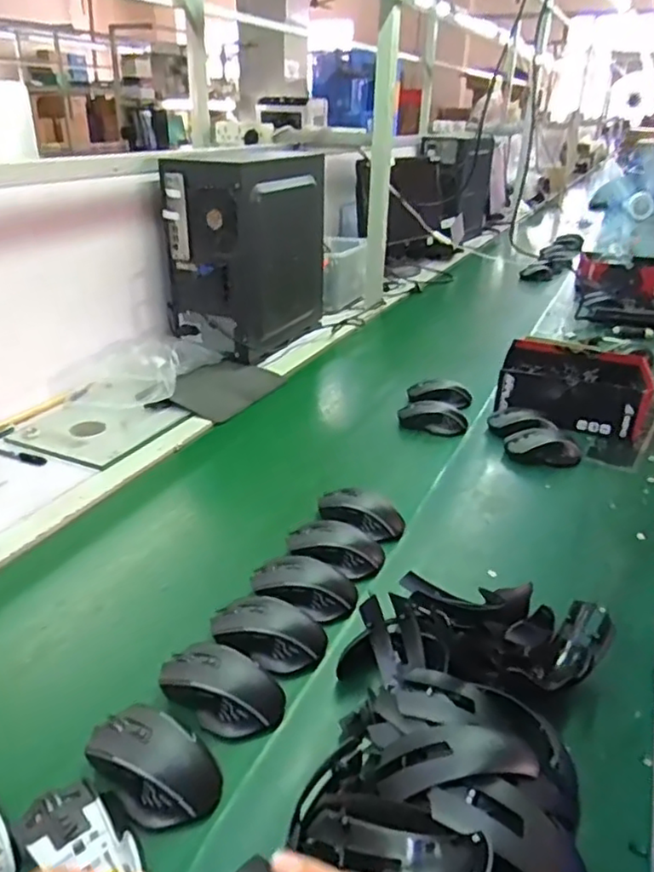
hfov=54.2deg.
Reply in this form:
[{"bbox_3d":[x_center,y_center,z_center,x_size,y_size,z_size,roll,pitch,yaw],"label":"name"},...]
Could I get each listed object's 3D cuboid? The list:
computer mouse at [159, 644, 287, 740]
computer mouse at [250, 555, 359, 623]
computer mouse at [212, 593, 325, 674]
[{"bbox_3d":[-0.097,0.228,0.589,0.116,0.037,0.067,19,32,27],"label":"computer mouse"},{"bbox_3d":[-0.025,0.166,0.707,0.116,0.034,0.063,10,29,13],"label":"computer mouse"},{"bbox_3d":[-0.062,0.196,0.645,0.118,0.039,0.066,17,31,23],"label":"computer mouse"}]

